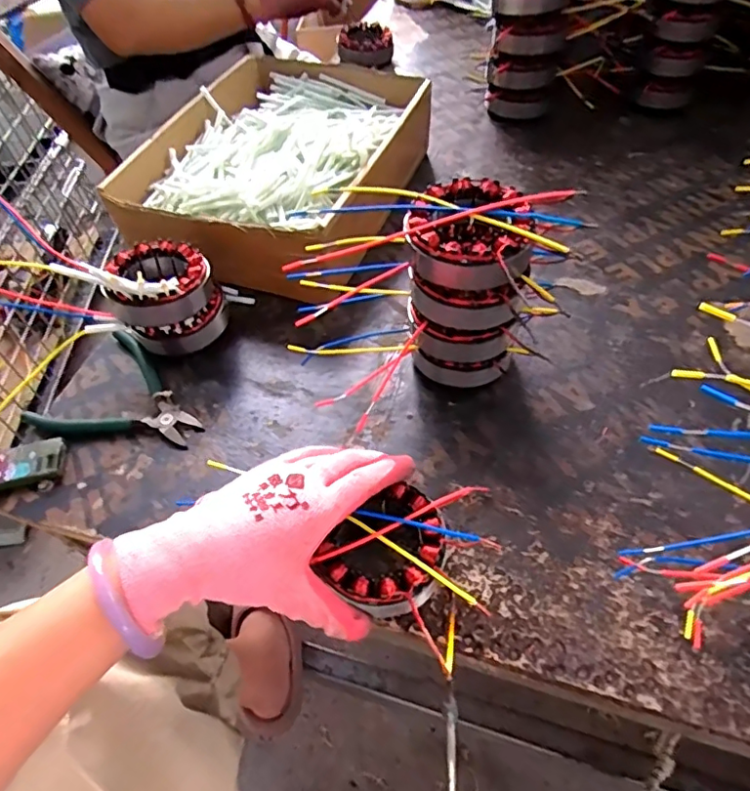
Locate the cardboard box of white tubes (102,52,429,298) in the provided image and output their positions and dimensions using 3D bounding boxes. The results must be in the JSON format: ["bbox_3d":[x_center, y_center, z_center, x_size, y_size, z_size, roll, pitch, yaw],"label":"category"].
[{"bbox_3d":[-0.092,-0.254,0.617,0.258,0.098,0.337,16,56,17],"label":"cardboard box of white tubes"}]

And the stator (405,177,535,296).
[{"bbox_3d":[0.066,-0.110,0.377,0.086,0.039,0.086,7,54,12],"label":"stator"}]

